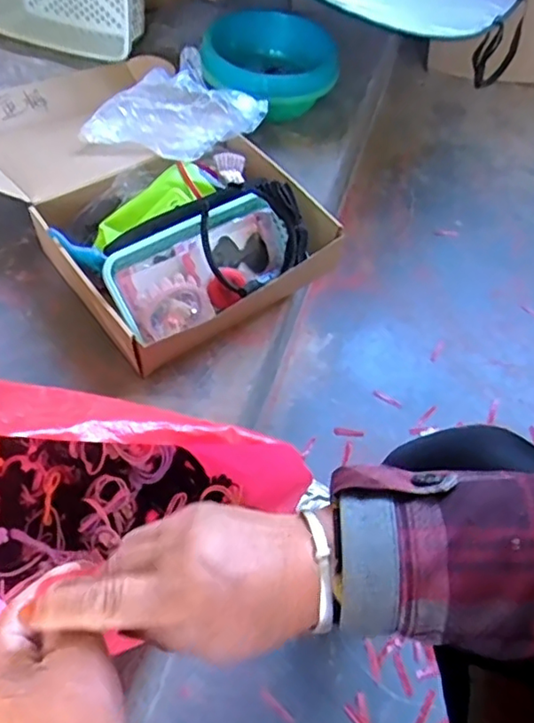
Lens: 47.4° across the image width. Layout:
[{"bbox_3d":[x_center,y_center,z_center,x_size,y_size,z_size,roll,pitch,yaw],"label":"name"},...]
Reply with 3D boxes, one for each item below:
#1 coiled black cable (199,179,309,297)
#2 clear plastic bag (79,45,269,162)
[{"bbox_3d":[-0.020,-0.163,0.782,0.141,0.056,0.127,-33,105,-29],"label":"coiled black cable"},{"bbox_3d":[-0.136,-0.375,0.903,0.227,0.050,0.181,20,56,9],"label":"clear plastic bag"}]

